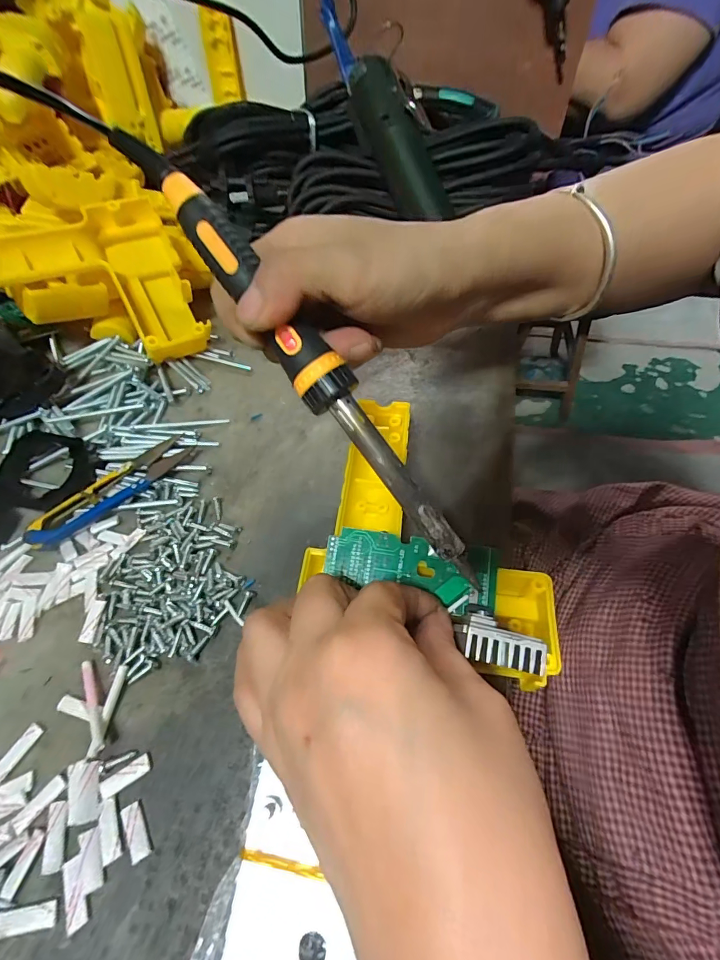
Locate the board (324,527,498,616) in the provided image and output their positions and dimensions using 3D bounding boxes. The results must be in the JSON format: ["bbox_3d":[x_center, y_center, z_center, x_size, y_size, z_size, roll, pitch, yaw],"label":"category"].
[{"bbox_3d":[0.024,0.042,0.202,0.080,0.004,0.030,8,74,6],"label":"board"}]

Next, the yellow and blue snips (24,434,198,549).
[{"bbox_3d":[-0.146,0.005,0.256,0.021,0.012,0.100,37,63,23],"label":"yellow and blue snips"}]

